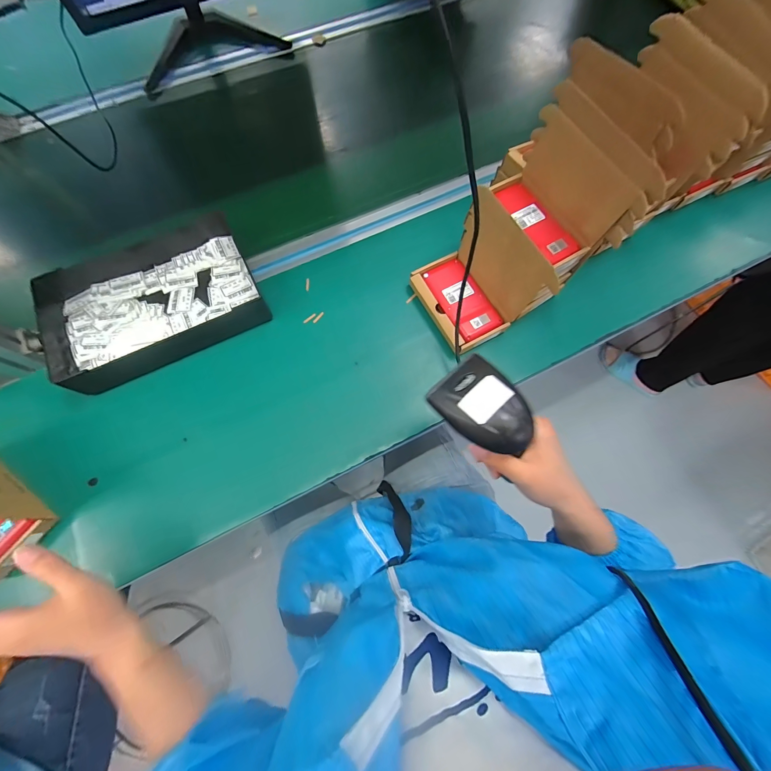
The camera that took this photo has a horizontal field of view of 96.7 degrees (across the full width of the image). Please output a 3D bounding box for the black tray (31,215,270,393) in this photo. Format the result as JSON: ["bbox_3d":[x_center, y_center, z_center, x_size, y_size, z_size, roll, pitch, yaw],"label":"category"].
[{"bbox_3d":[-0.312,-0.121,0.463,0.266,0.048,0.199,-27,75,-9],"label":"black tray"}]

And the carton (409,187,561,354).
[{"bbox_3d":[0.106,-0.136,0.430,0.103,0.117,0.147,-24,75,-8],"label":"carton"}]

